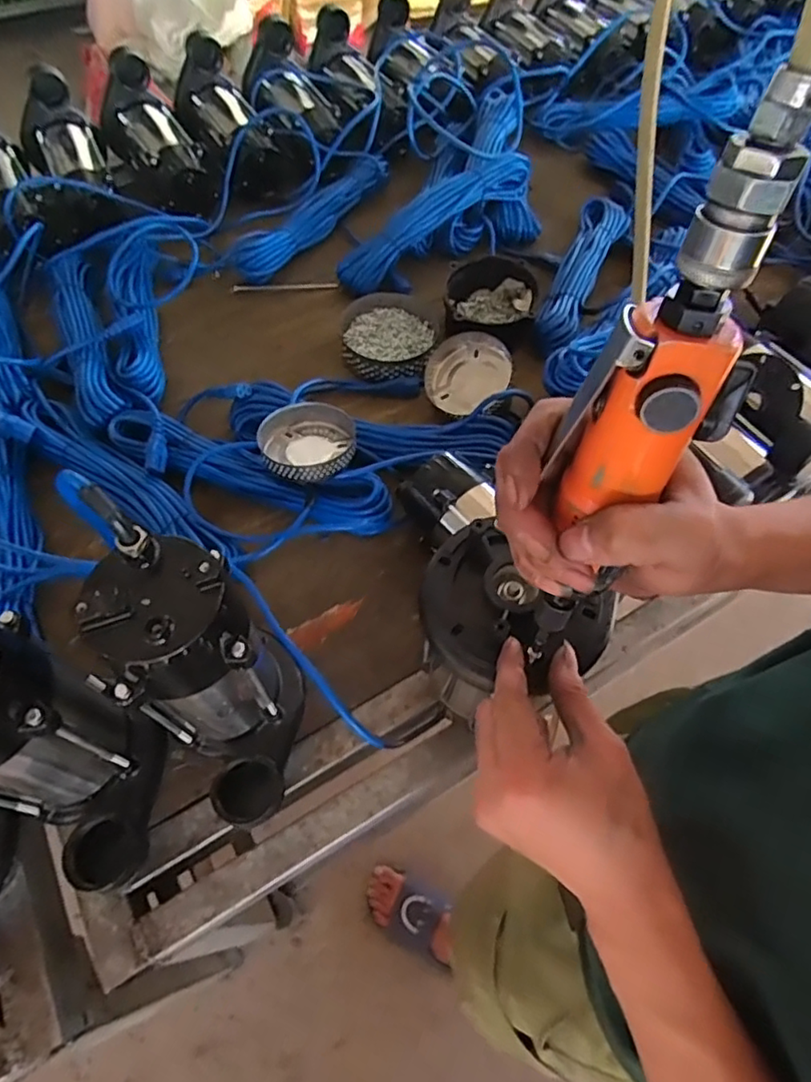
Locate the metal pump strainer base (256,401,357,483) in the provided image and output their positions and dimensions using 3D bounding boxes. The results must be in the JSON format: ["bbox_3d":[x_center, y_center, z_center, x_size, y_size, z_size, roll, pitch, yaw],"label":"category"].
[{"bbox_3d":[-0.110,-0.108,0.673,0.106,0.040,0.116,-2,60,-2],"label":"metal pump strainer base"}]

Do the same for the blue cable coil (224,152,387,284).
[{"bbox_3d":[-0.144,-0.520,0.937,0.082,0.046,0.352,32,64,16],"label":"blue cable coil"}]

